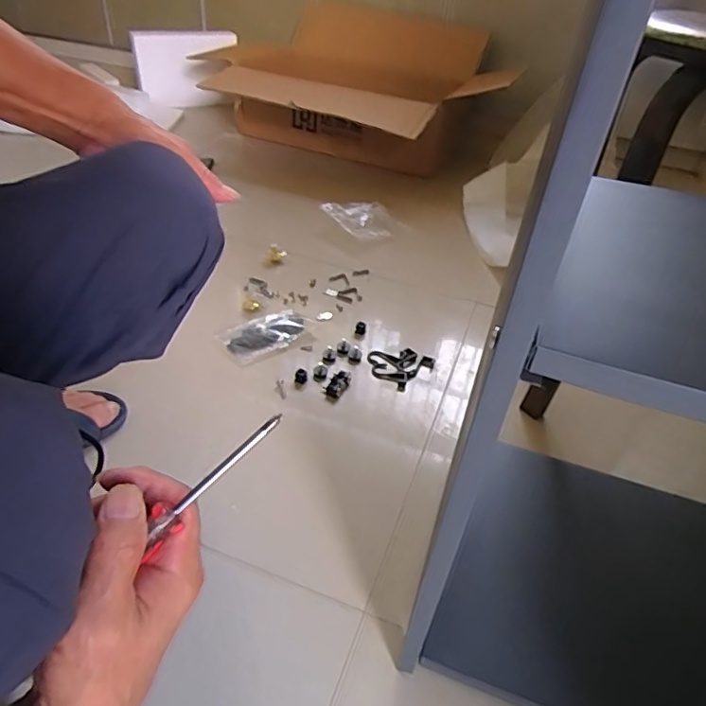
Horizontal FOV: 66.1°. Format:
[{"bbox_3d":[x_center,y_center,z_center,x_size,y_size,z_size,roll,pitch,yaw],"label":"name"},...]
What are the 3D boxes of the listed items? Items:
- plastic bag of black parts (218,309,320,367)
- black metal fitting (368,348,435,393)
[{"bbox_3d":[-0.127,-0.030,0.829,0.145,0.014,0.079,-21,46,-30],"label":"plastic bag of black parts"},{"bbox_3d":[0.066,0.018,0.800,0.090,0.008,0.079,21,41,17],"label":"black metal fitting"}]

